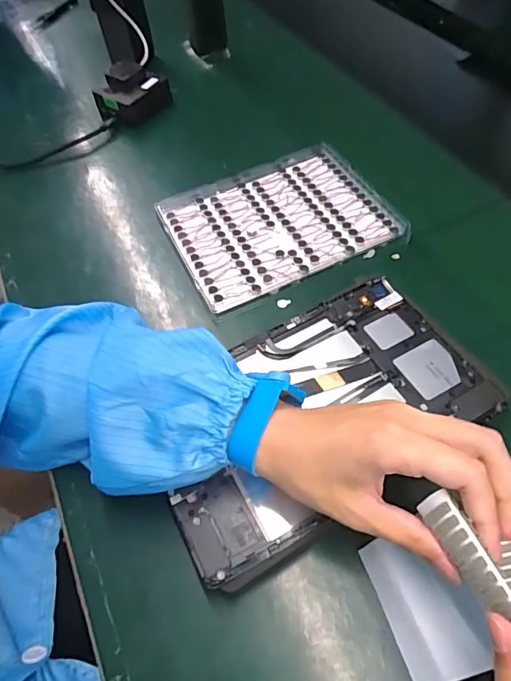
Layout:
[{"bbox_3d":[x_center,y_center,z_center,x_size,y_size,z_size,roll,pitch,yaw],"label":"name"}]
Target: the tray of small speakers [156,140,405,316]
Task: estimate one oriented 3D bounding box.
[{"bbox_3d":[0.023,-0.121,0.504,0.212,0.022,0.167,-22,56,-10],"label":"tray of small speakers"}]

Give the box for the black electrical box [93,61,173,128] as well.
[{"bbox_3d":[-0.160,-0.322,0.633,0.095,0.055,0.068,-28,58,-14],"label":"black electrical box"}]

